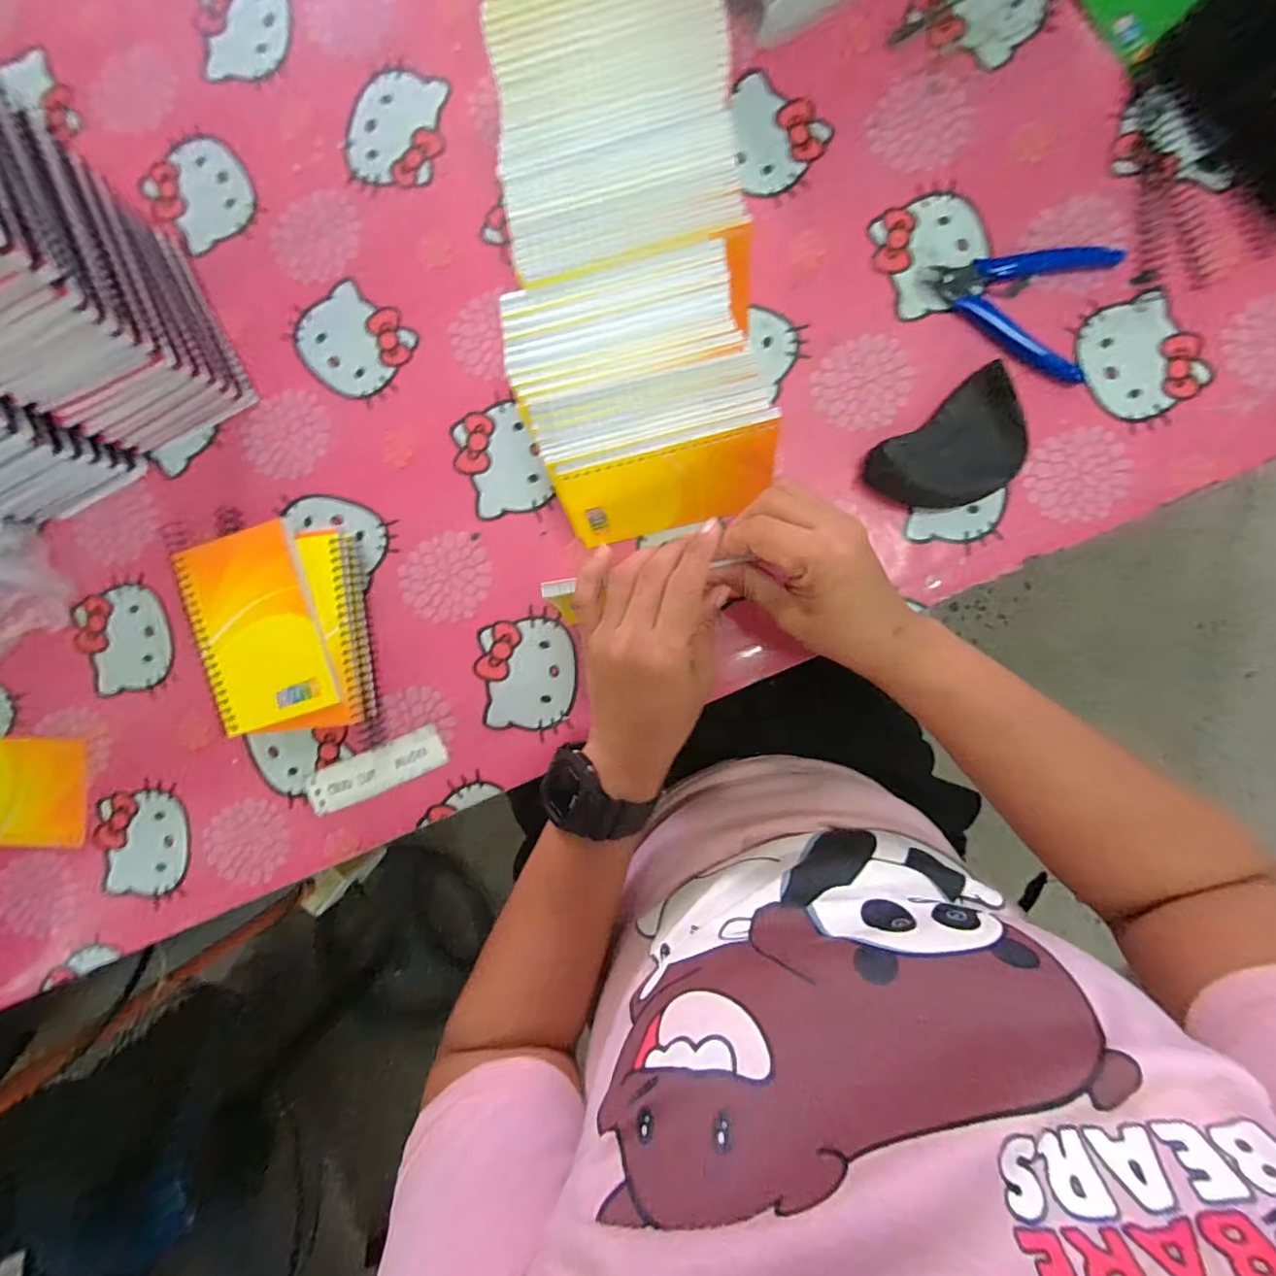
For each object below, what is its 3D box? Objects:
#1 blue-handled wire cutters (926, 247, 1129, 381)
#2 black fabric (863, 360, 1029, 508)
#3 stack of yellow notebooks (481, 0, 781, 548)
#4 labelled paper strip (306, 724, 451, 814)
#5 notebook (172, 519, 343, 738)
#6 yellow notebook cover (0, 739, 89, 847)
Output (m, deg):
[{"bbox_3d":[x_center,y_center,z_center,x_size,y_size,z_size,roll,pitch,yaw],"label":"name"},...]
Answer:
[{"bbox_3d":[0.252,-0.229,0.362,0.114,0.006,0.084,19,92,3],"label":"blue-handled wire cutters"},{"bbox_3d":[0.208,-0.121,0.360,0.097,0.021,0.067,-36,88,4],"label":"black fabric"},{"bbox_3d":[-0.006,-0.224,0.343,0.145,0.079,0.329,-8,90,4],"label":"stack of yellow notebooks"},{"bbox_3d":[-0.193,0.096,0.398,0.106,0.004,0.030,-24,89,4],"label":"labelled paper strip"},{"bbox_3d":[-0.260,-0.007,0.369,0.081,0.011,0.130,-18,89,-1],"label":"notebook"},{"bbox_3d":[-0.481,0.117,0.408,0.129,0.014,0.078,1,91,4],"label":"yellow notebook cover"}]

